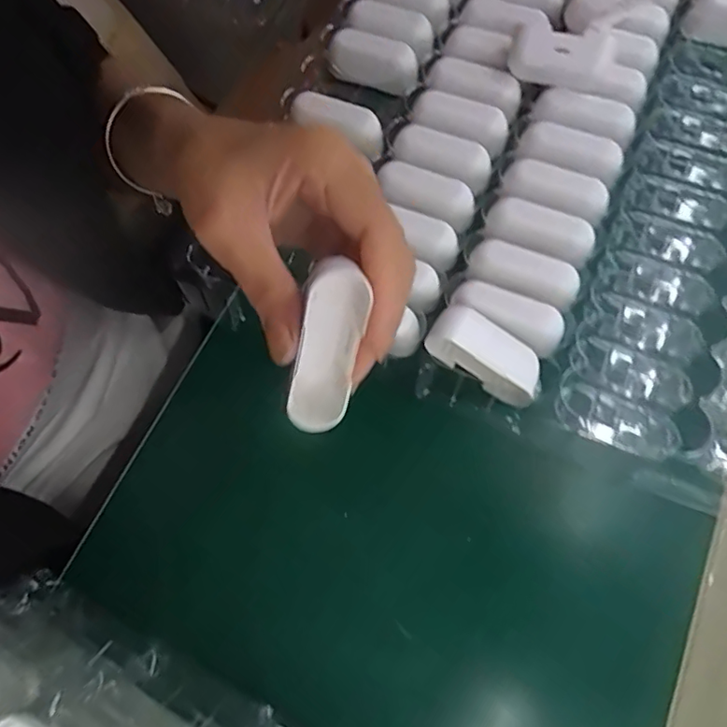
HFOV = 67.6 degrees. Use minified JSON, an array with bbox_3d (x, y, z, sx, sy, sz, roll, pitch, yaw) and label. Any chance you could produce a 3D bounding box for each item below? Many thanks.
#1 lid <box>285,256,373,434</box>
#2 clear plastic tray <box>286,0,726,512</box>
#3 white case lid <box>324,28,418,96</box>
[{"bbox_3d":[-0.014,-0.005,0.206,0.024,0.066,0.023,9,34,-6],"label":"lid"},{"bbox_3d":[0.175,-0.215,0.371,0.368,0.050,0.551,20,71,10],"label":"clear plastic tray"},{"bbox_3d":[0.007,-0.211,0.380,0.069,0.011,0.036,25,72,11],"label":"white case lid"}]

